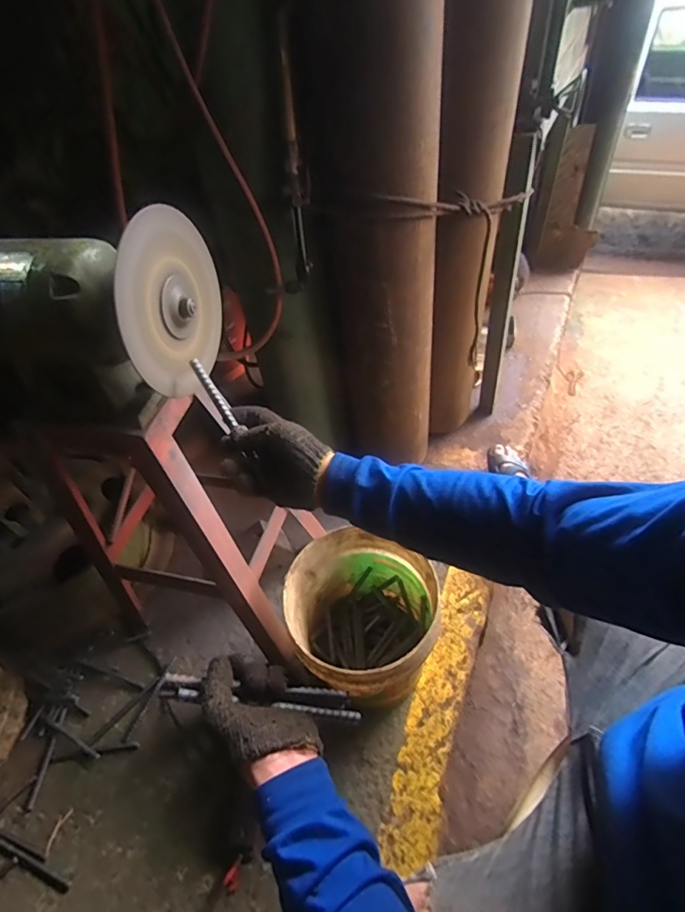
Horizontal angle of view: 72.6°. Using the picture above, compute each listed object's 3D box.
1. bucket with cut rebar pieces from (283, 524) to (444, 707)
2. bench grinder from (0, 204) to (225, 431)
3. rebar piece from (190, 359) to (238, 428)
[{"bbox_3d":[0.038,0.347,0.944,0.276,0.265,0.286,-3,49,4],"label":"bucket with cut rebar pieces"},{"bbox_3d":[-0.373,-0.197,0.653,0.384,0.232,0.211,10,51,15],"label":"bench grinder"},{"bbox_3d":[-0.162,-0.079,0.586,0.012,0.010,0.102,-29,80,-28],"label":"rebar piece"}]

